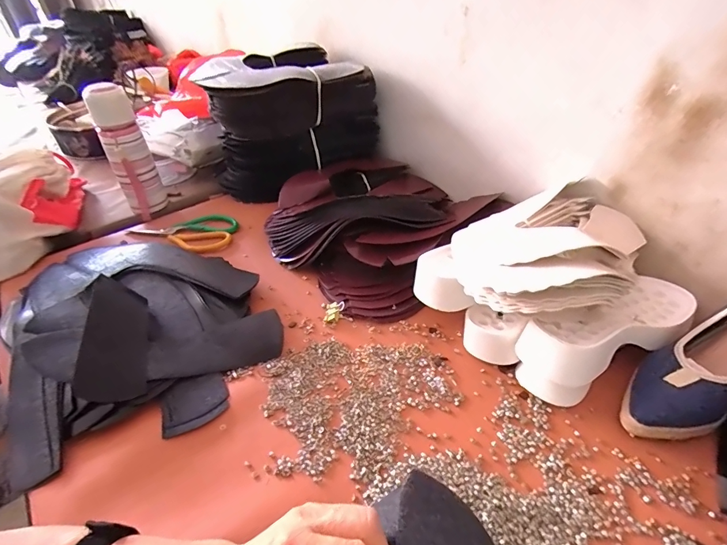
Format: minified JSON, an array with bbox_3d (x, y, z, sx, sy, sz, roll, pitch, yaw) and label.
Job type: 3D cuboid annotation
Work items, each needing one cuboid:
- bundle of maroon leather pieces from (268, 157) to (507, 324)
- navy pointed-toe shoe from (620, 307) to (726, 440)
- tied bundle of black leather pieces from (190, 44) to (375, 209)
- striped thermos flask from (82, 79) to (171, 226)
[{"bbox_3d":[0.021,-0.095,0.648,0.322,0.088,0.334,-30,48,-30],"label":"bundle of maroon leather pieces"},{"bbox_3d":[0.360,0.081,0.394,0.239,0.069,0.078,-36,47,-5],"label":"navy pointed-toe shoe"},{"bbox_3d":[-0.139,-0.289,0.771,0.289,0.223,0.195,-33,49,-32],"label":"tied bundle of black leather pieces"},{"bbox_3d":[-0.404,-0.200,0.675,0.064,0.217,0.051,-28,47,-29],"label":"striped thermos flask"}]

